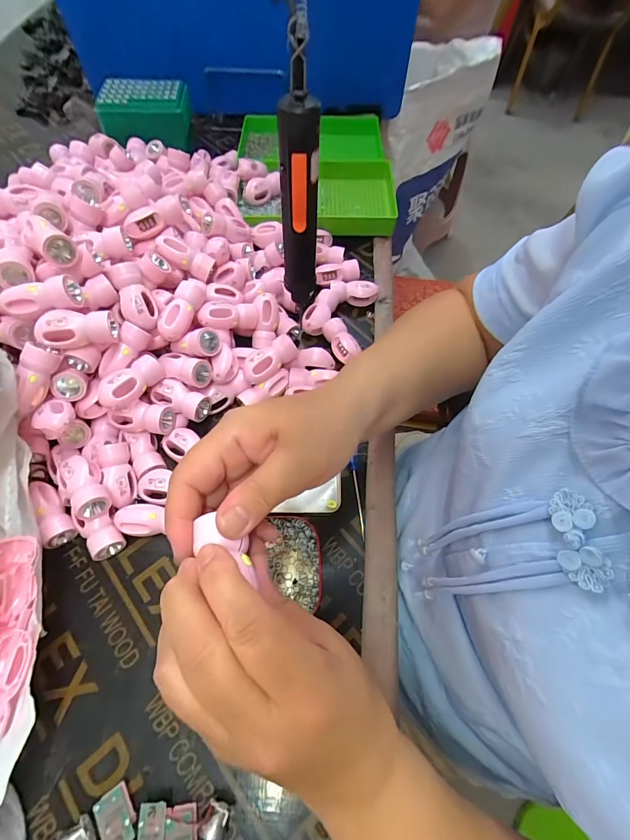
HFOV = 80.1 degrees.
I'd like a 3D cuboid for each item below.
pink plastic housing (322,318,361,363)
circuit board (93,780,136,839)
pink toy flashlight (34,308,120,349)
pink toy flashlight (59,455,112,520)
[{"bbox_3d":[0.033,-0.099,0.480,0.027,0.032,0.059,-24,66,-13],"label":"pink plastic housing"},{"bbox_3d":[-0.146,0.291,0.275,0.022,0.012,0.033,-26,66,-13],"label":"circuit board"},{"bbox_3d":[-0.225,-0.086,0.356,0.066,0.034,0.029,-10,62,-20],"label":"pink toy flashlight"},{"bbox_3d":[-0.215,0.066,0.356,0.030,0.033,0.062,-35,69,-19],"label":"pink toy flashlight"}]

